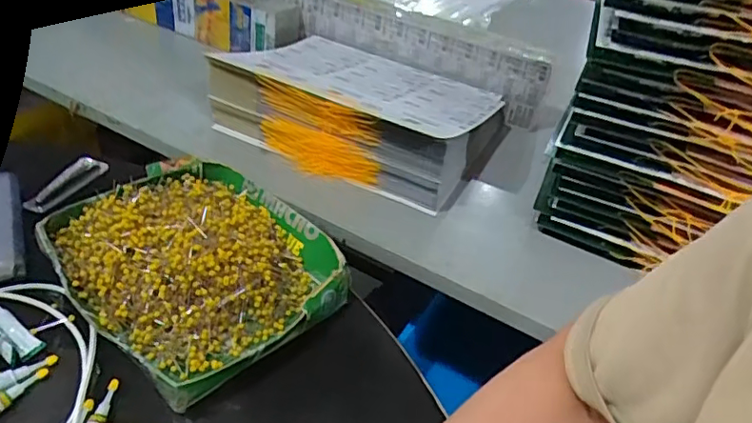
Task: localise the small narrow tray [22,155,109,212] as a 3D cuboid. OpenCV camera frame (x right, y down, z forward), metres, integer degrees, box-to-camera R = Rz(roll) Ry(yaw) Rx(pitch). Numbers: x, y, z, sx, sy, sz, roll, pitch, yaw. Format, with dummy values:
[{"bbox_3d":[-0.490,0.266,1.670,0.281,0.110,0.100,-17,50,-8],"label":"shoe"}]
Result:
[{"bbox_3d":[-0.360,-0.034,0.661,0.032,0.016,0.102,19,39,12],"label":"small narrow tray"}]

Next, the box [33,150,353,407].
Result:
[{"bbox_3d":[-0.178,0.048,0.564,0.223,0.055,0.282,-27,50,-37],"label":"box"}]

